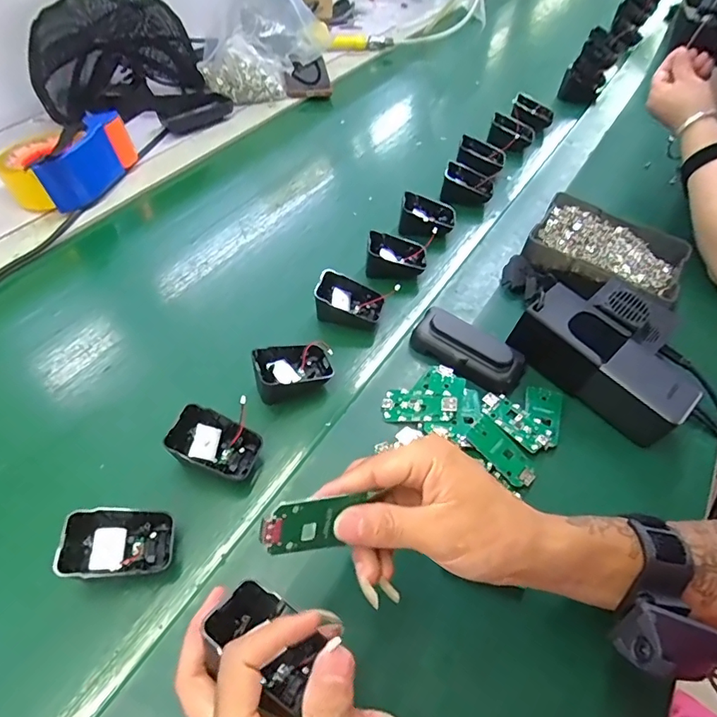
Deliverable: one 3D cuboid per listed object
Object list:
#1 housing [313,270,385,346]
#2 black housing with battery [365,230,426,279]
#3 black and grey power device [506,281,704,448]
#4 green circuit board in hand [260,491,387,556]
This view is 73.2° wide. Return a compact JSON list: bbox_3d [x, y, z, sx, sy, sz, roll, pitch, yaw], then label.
[{"bbox_3d":[-0.009,-0.058,0.491,0.063,0.039,0.045,13,52,7],"label":"housing"},{"bbox_3d":[0.042,-0.113,0.544,0.068,0.040,0.046,5,52,1],"label":"black housing with battery"},{"bbox_3d":[0.221,0.002,0.440,0.059,0.054,0.152,-37,62,-27],"label":"black and grey power device"},{"bbox_3d":[-0.023,0.091,0.265,0.062,0.029,0.004,6,7,-33],"label":"green circuit board in hand"}]

